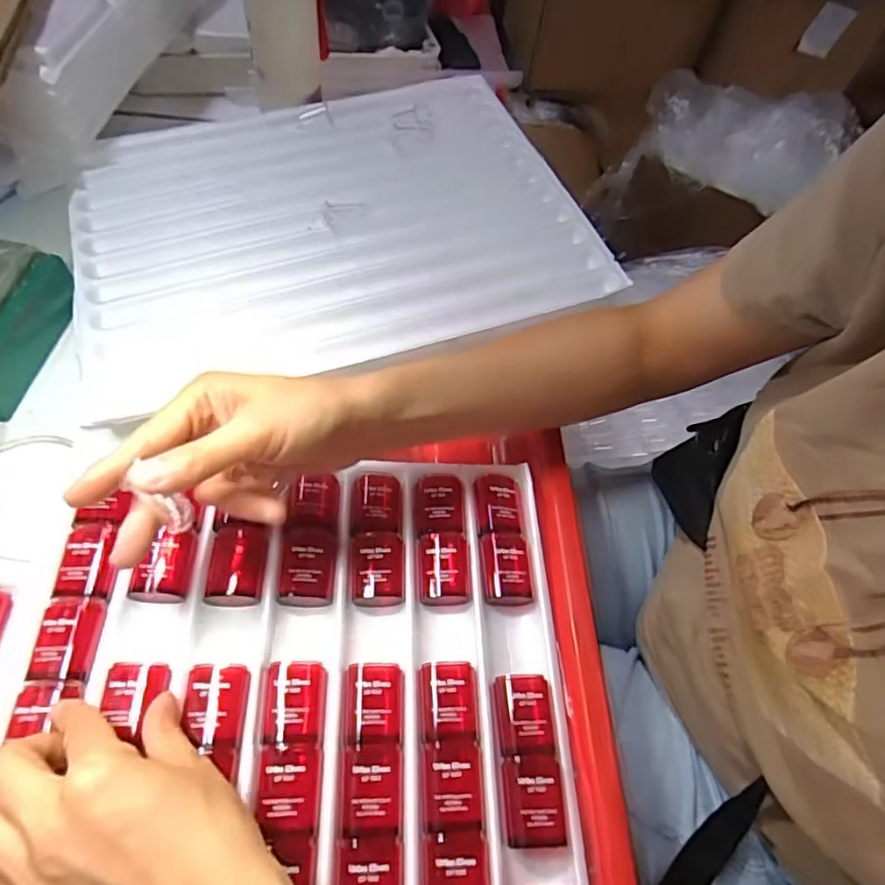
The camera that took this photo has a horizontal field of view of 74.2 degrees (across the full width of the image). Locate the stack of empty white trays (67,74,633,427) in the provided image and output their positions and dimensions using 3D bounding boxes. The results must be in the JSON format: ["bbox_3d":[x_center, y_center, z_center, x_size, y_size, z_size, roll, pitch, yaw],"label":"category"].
[{"bbox_3d":[-0.089,-0.186,0.476,0.391,0.026,0.291,-16,63,-13],"label":"stack of empty white trays"}]

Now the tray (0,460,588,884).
[{"bbox_3d":[-0.080,0.179,0.289,0.296,0.044,0.378,0,61,-4],"label":"tray"}]

